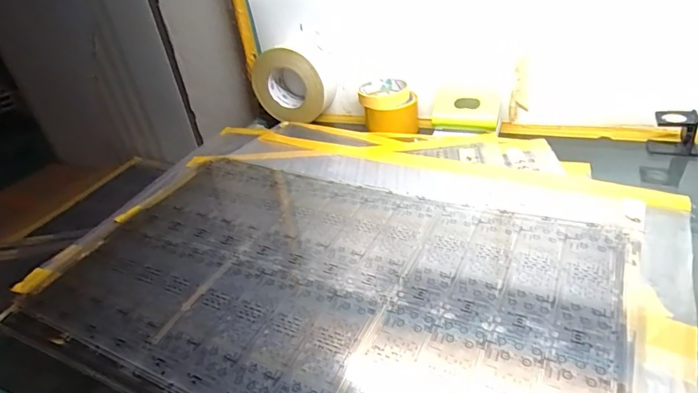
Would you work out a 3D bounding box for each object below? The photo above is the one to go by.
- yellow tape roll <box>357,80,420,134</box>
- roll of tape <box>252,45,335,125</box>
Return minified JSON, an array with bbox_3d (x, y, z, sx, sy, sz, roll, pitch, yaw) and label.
[{"bbox_3d":[0.068,-0.155,0.745,0.092,0.064,0.092,-4,33,6],"label":"yellow tape roll"},{"bbox_3d":[-0.102,-0.204,0.801,0.140,0.124,0.064,6,35,20],"label":"roll of tape"}]

